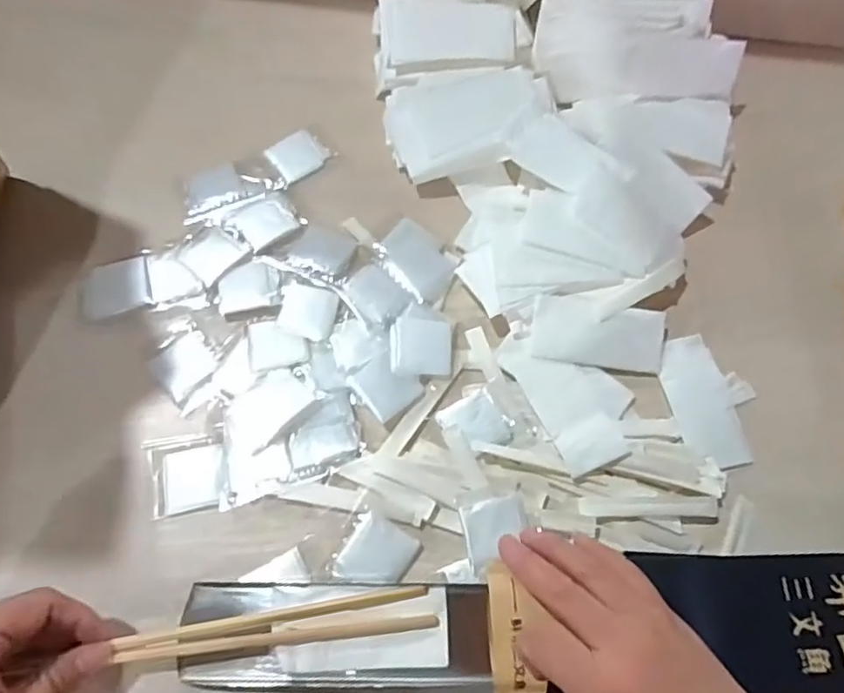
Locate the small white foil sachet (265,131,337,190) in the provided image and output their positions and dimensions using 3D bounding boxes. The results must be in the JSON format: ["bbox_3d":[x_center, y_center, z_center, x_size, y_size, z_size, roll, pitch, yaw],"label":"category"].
[{"bbox_3d":[-0.100,-0.155,0.476,0.048,0.004,0.039,-40,75,-15],"label":"small white foil sachet"}]

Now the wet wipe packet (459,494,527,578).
[{"bbox_3d":[0.047,0.117,0.369,0.040,0.004,0.043,-10,70,-5],"label":"wet wipe packet"}]

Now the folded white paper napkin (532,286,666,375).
[{"bbox_3d":[0.127,-0.013,0.421,0.094,0.006,0.053,8,90,-4],"label":"folded white paper napkin"}]

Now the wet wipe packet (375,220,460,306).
[{"bbox_3d":[-0.005,-0.066,0.447,0.061,0.009,0.046,42,74,13],"label":"wet wipe packet"}]

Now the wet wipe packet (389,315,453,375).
[{"bbox_3d":[-0.001,-0.001,0.411,0.043,0.005,0.040,1,69,-1],"label":"wet wipe packet"}]

